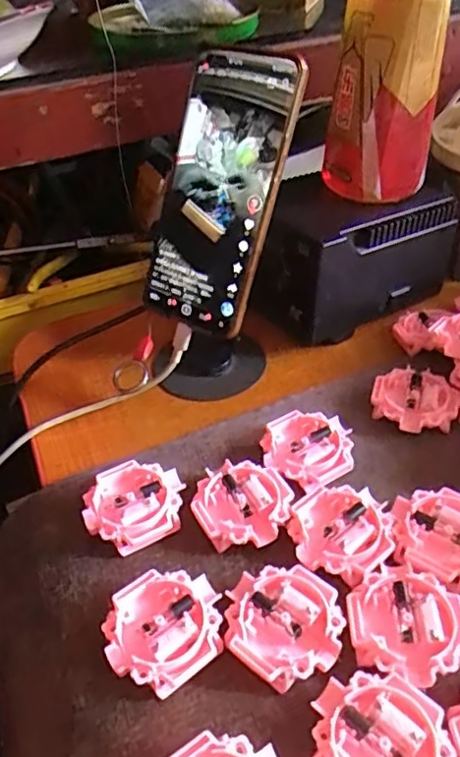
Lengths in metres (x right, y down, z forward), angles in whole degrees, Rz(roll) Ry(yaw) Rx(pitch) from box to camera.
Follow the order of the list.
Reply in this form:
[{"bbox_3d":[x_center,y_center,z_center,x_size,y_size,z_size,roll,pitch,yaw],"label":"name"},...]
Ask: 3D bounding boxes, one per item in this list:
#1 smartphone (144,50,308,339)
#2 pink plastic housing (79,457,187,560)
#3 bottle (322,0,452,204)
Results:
[{"bbox_3d":[-0.008,-0.113,0.369,0.080,0.165,0.016,27,20,30],"label":"smartphone"},{"bbox_3d":[-0.053,0.070,0.330,0.055,0.013,0.049,-23,45,-21],"label":"pink plastic housing"},{"bbox_3d":[0.106,-0.210,0.401,0.065,0.159,0.056,-19,43,-16],"label":"bottle"}]

